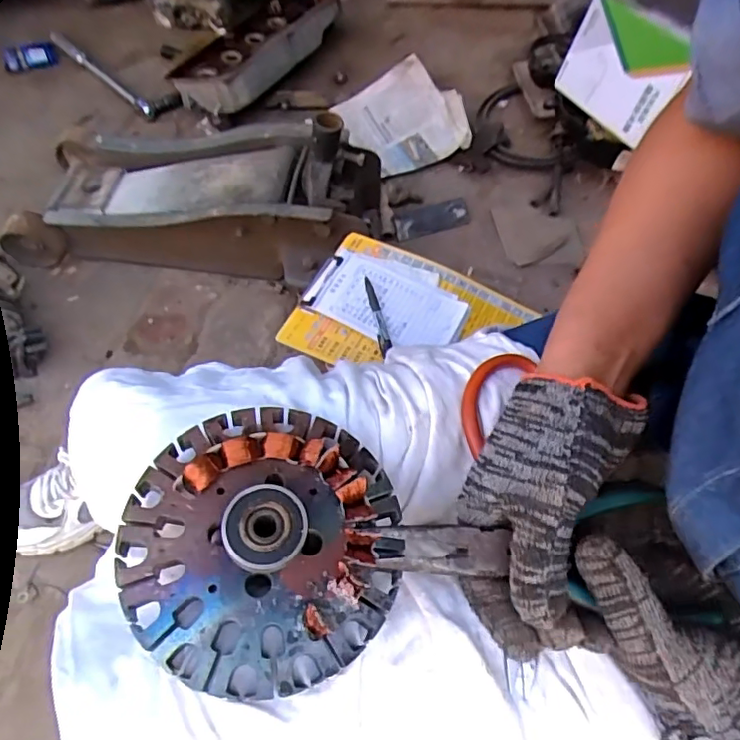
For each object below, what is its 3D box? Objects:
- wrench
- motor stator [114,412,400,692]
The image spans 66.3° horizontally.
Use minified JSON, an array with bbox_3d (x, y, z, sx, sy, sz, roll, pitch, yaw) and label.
[{"bbox_3d":[-0.527,-0.619,1.165,0.086,0.034,0.369,-40,68,-21],"label":"wrench"},{"bbox_3d":[-0.054,0.079,0.281,0.130,0.044,0.136,3,56,3],"label":"motor stator"}]

